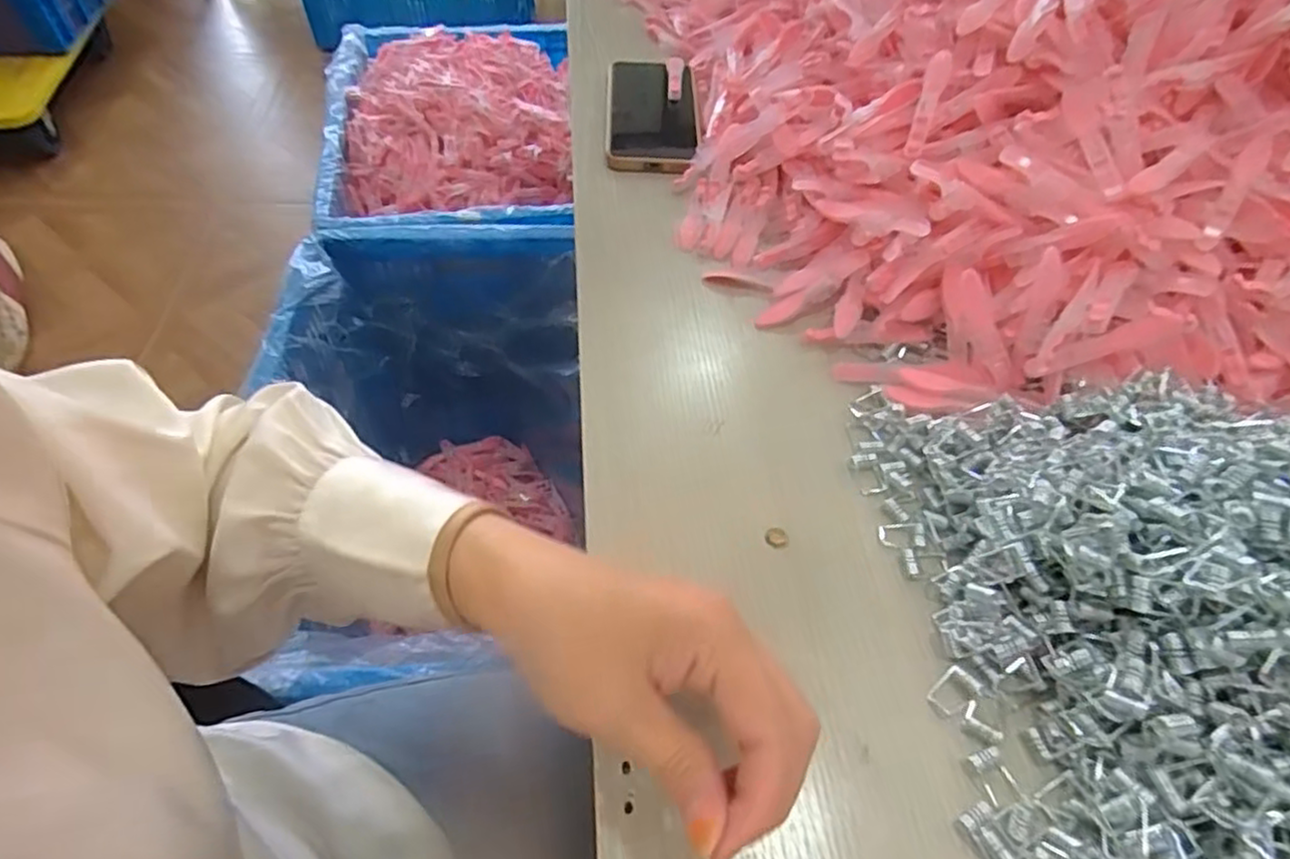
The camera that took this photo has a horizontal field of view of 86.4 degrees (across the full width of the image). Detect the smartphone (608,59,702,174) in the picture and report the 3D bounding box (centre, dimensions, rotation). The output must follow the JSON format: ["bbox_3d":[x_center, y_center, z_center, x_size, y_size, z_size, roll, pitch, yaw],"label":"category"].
[{"bbox_3d":[0.006,-0.268,0.575,0.074,0.018,0.164,2,53,-2],"label":"smartphone"}]

